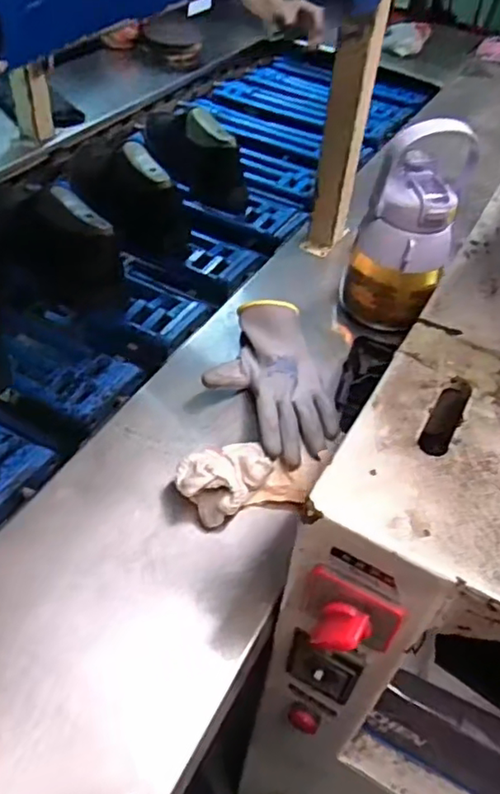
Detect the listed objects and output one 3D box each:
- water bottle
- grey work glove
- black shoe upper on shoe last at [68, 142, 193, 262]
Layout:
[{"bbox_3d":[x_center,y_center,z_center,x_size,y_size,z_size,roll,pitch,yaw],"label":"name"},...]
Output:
[{"bbox_3d":[0.170,-0.174,0.664,0.107,0.236,0.110,15,48,9],"label":"water bottle"},{"bbox_3d":[0.016,-0.021,0.609,0.116,0.022,0.212,-6,48,-10],"label":"grey work glove"},{"bbox_3d":[-0.179,-0.303,0.851,0.111,0.104,0.237,-25,54,-25],"label":"black shoe upper on shoe last"}]

